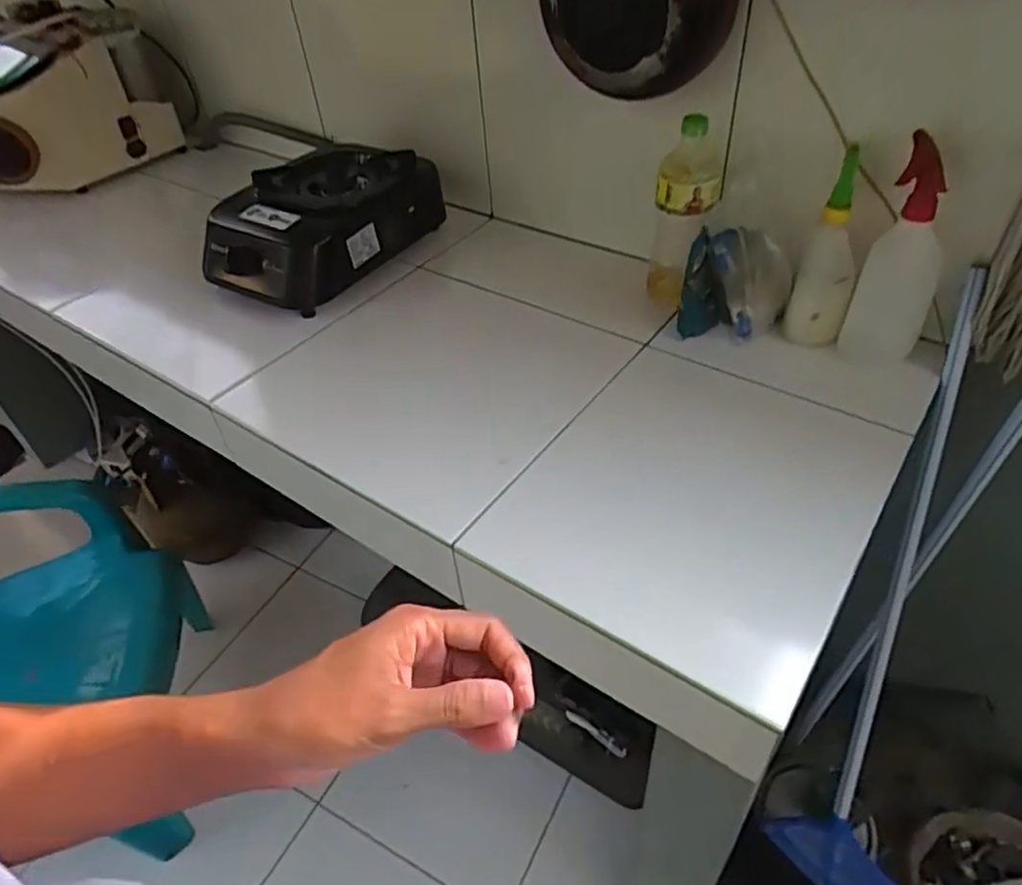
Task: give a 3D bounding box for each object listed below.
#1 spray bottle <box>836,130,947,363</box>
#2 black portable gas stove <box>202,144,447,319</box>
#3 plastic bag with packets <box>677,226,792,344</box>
[{"bbox_3d":[0.452,-0.209,0.782,0.079,0.237,0.066,28,53,30],"label":"spray bottle"},{"bbox_3d":[-0.292,-0.337,1.054,0.227,0.127,0.324,27,52,29],"label":"black portable gas stove"},{"bbox_3d":[0.283,-0.197,0.876,0.128,0.137,0.042,4,45,9],"label":"plastic bag with packets"}]

